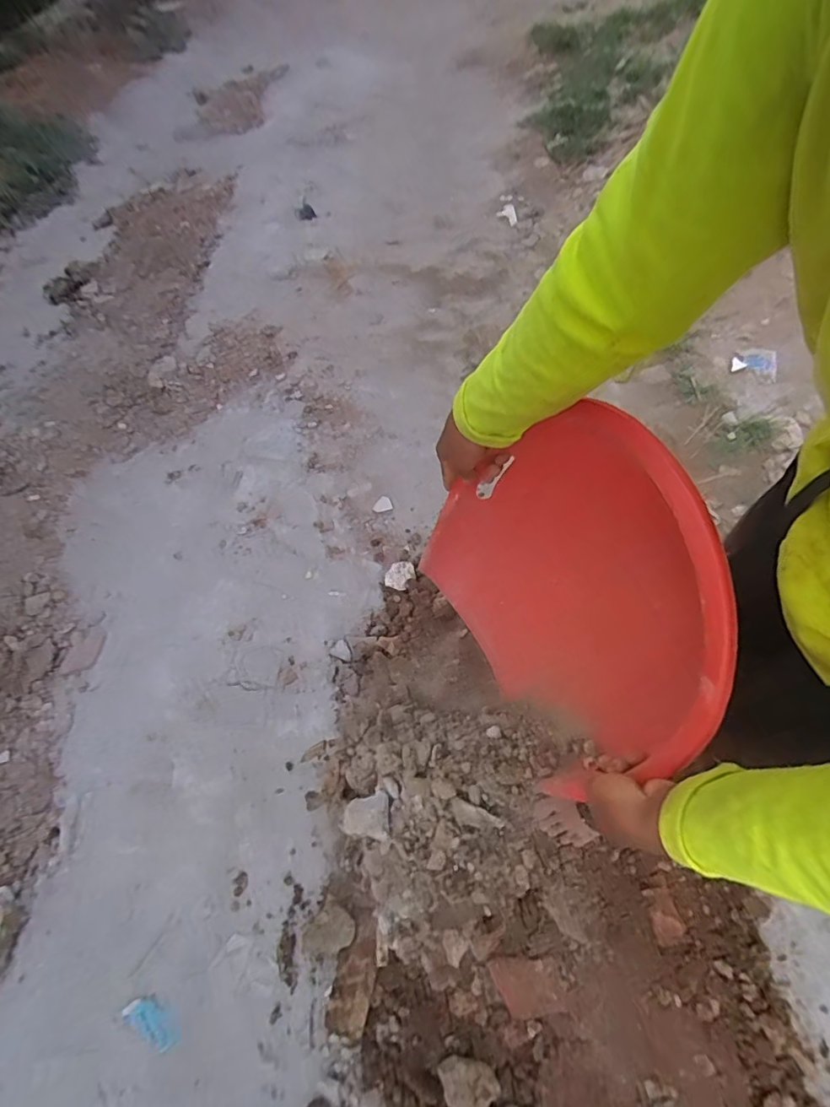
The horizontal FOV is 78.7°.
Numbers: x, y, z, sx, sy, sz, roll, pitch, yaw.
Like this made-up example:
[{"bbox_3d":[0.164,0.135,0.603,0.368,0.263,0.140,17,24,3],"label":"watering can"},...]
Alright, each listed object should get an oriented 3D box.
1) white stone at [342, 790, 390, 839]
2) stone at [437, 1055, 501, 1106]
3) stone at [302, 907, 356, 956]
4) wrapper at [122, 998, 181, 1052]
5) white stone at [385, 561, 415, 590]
[{"bbox_3d":[-0.075,0.387,0.739,0.085,0.040,0.061,-25,69,26],"label":"white stone"},{"bbox_3d":[0.081,0.804,0.764,0.089,0.030,0.061,2,59,10],"label":"stone"},{"bbox_3d":[-0.159,0.684,0.918,0.097,0.026,0.065,-21,58,-4],"label":"stone"},{"bbox_3d":[-0.437,0.781,0.852,0.105,0.029,0.042,22,64,20],"label":"wrapper"},{"bbox_3d":[-0.037,0.058,1.336,0.078,0.033,0.090,-3,58,6],"label":"white stone"}]

